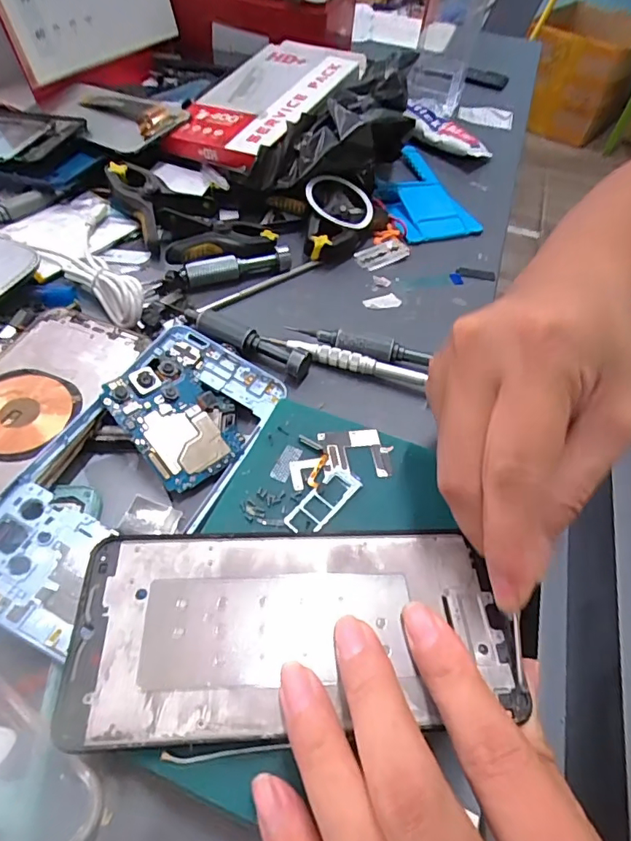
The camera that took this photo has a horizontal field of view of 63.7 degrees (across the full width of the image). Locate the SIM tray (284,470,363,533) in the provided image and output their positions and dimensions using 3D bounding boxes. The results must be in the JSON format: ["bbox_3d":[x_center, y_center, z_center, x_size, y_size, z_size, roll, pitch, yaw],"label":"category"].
[{"bbox_3d":[0.004,0.035,0.229,0.016,0.004,0.040,36,55,22],"label":"SIM tray"}]

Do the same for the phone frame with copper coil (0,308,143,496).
[{"bbox_3d":[-0.147,-0.004,0.246,0.064,0.011,0.137,17,50,8],"label":"phone frame with copper coil"}]

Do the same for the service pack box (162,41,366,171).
[{"bbox_3d":[-0.039,-0.280,0.434,0.099,0.024,0.200,19,59,19],"label":"service pack box"}]

